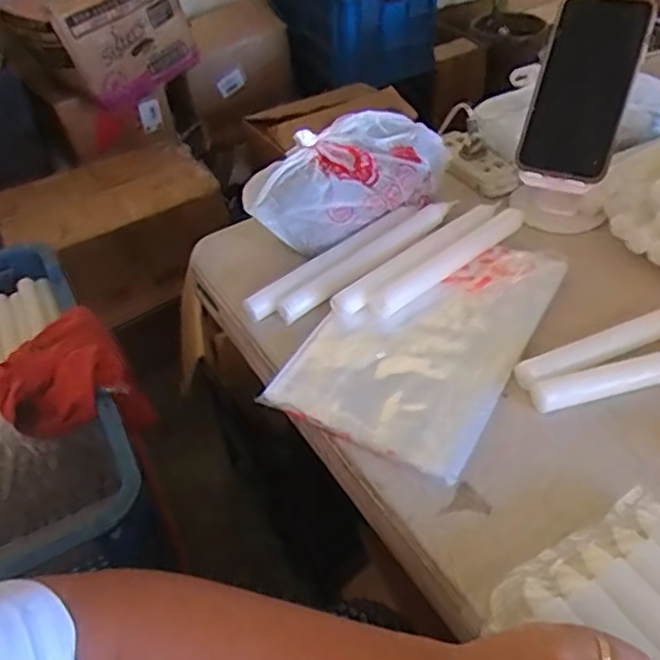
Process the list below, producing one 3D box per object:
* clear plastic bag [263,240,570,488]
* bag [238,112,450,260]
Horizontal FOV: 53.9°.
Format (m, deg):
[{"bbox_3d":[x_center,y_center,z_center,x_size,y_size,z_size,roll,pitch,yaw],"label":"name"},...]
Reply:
[{"bbox_3d":[0.078,-0.004,0.524,0.151,0.007,0.244,20,50,25],"label":"clear plastic bag"},{"bbox_3d":[0.017,-0.147,0.621,0.206,0.064,0.092,-28,48,-21],"label":"bag"}]

